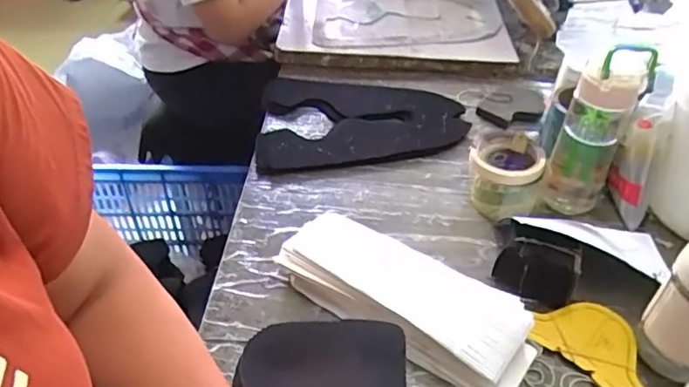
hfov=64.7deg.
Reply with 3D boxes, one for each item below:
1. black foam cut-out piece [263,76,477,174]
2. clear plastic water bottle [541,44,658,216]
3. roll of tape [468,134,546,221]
[{"bbox_3d":[0.020,-0.127,0.885,0.332,0.018,0.238,-10,43,-10],"label":"black foam cut-out piece"},{"bbox_3d":[0.312,-0.071,0.691,0.074,0.226,0.077,22,47,22],"label":"clear plastic water bottle"},{"bbox_3d":[0.214,-0.023,0.724,0.093,0.076,0.093,0,42,0],"label":"roll of tape"}]

